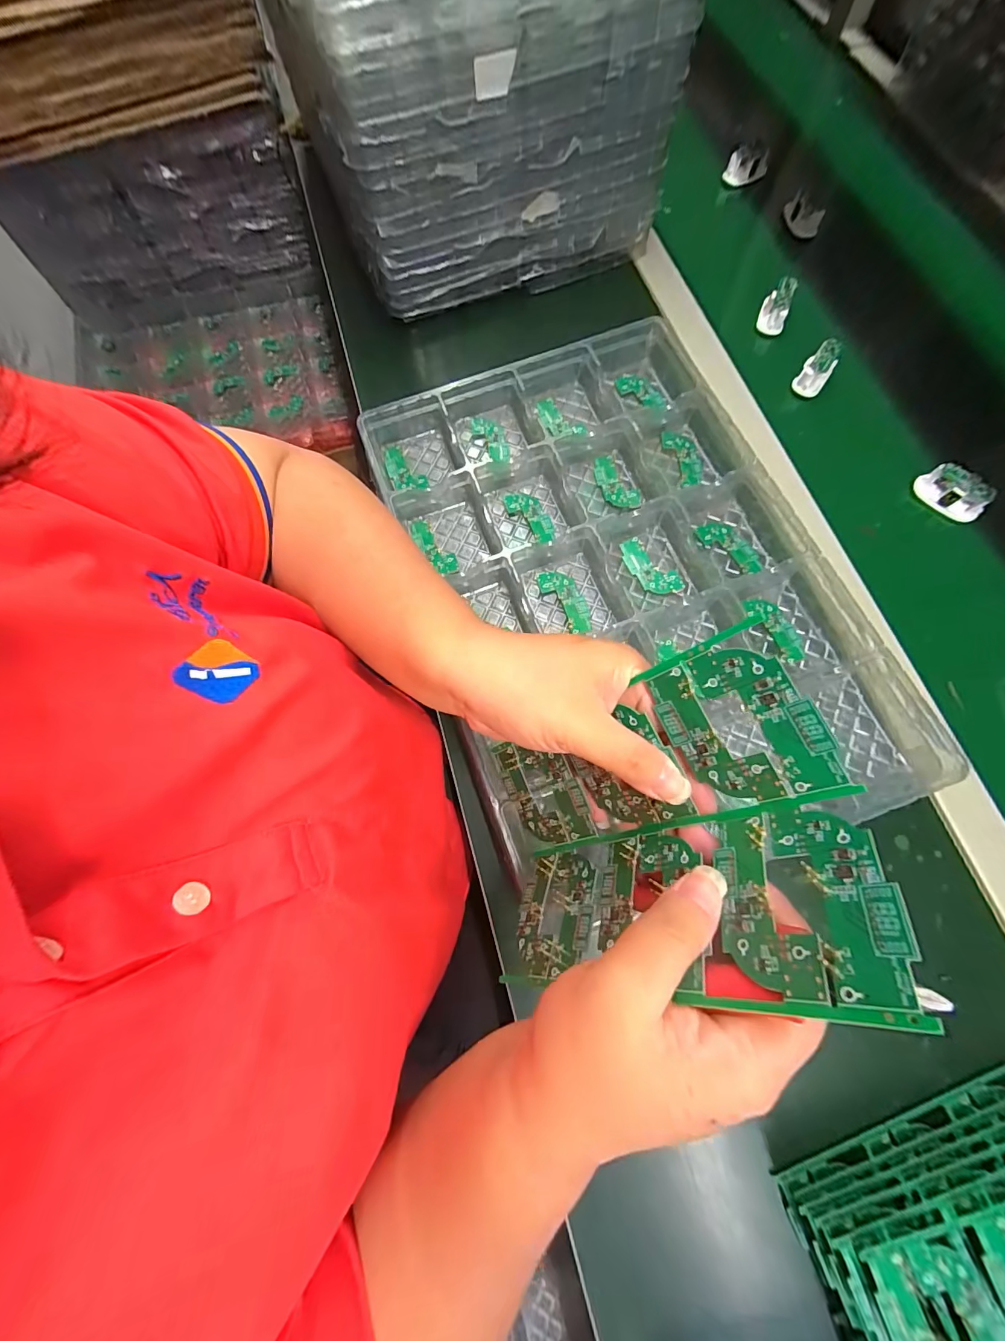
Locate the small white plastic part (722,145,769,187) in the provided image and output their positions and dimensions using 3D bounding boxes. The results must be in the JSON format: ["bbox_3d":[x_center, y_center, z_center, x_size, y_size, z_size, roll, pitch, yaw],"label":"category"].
[{"bbox_3d":[0.304,-0.629,0.545,0.053,0.034,0.013,-4,74,0],"label":"small white plastic part"}]

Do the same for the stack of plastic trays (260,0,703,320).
[{"bbox_3d":[-0.047,-0.615,0.432,0.323,0.214,0.356,-20,74,-4],"label":"stack of plastic trays"}]

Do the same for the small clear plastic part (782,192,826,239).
[{"bbox_3d":[0.359,-0.544,0.523,0.020,0.028,0.052,-17,74,-4],"label":"small clear plastic part"}]

